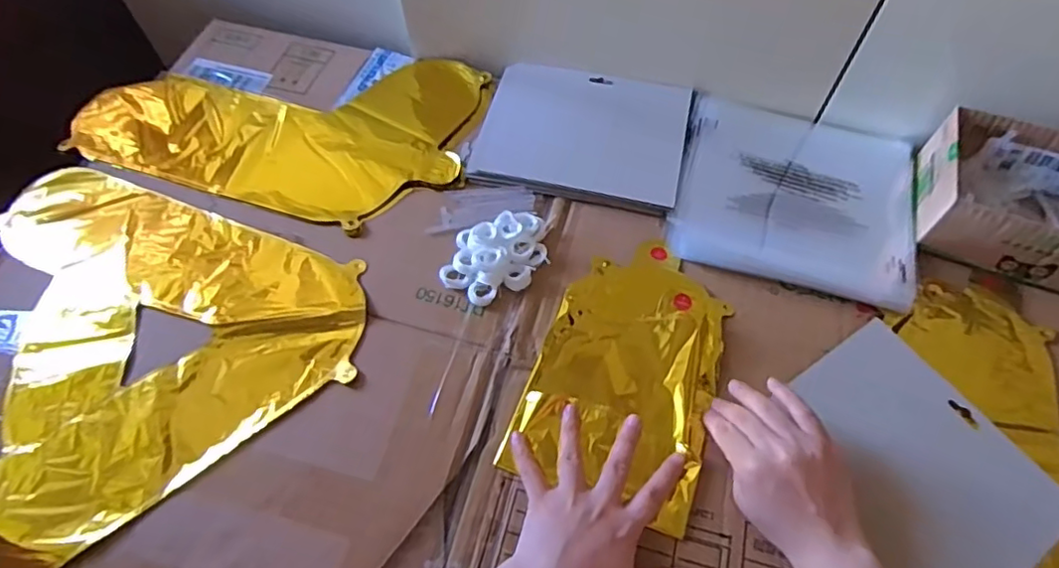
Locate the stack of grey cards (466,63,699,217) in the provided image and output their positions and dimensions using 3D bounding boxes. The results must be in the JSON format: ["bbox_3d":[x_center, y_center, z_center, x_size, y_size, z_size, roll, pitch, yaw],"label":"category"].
[{"bbox_3d":[0.057,-0.155,0.623,0.206,0.022,0.161,12,60,7],"label":"stack of grey cards"}]

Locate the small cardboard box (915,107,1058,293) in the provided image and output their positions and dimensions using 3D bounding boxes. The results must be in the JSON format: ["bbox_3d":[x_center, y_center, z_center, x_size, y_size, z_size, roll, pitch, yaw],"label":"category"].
[{"bbox_3d":[0.453,-0.068,0.547,0.184,0.074,0.137,21,63,10],"label":"small cardboard box"}]

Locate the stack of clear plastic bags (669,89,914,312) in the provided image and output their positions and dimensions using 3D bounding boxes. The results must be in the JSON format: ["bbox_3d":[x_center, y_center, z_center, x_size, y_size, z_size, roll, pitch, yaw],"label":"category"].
[{"bbox_3d":[0.265,-0.092,0.594,0.231,0.022,0.219,16,61,9],"label":"stack of clear plastic bags"}]

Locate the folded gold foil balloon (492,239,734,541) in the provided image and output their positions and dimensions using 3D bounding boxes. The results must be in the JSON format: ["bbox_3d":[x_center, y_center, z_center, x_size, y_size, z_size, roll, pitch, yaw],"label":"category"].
[{"bbox_3d":[0.085,0.065,0.506,0.146,0.015,0.231,19,64,11],"label":"folded gold foil balloon"}]

